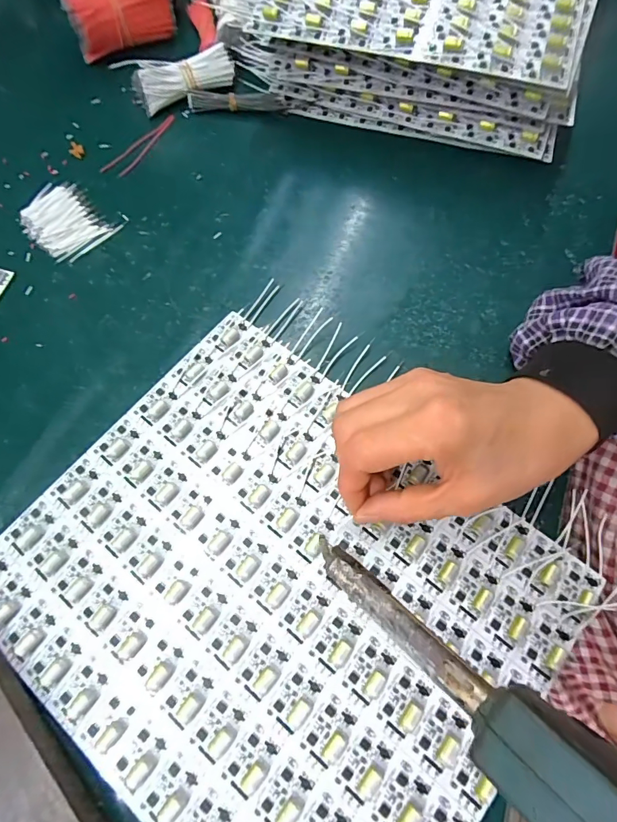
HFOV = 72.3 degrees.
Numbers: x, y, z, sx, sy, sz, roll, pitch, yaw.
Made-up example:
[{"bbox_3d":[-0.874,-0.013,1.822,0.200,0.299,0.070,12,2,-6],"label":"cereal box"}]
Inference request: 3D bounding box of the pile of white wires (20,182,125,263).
[{"bbox_3d":[-0.196,-0.153,0.337,0.073,0.007,0.057,40,75,15],"label":"pile of white wires"}]

